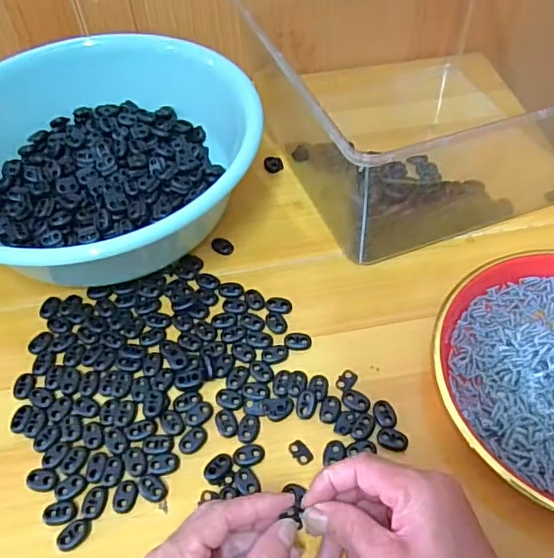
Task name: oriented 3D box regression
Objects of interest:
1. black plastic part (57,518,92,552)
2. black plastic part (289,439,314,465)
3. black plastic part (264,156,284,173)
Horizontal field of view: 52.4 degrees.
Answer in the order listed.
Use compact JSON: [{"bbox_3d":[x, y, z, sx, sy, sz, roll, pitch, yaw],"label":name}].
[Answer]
[{"bbox_3d":[-0.132,0.166,0.366,0.022,0.004,0.014,-39,60,-24],"label":"black plastic part"},{"bbox_3d":[0.017,0.122,0.398,0.012,0.004,0.019,-34,58,-21],"label":"black plastic part"},{"bbox_3d":[-0.003,-0.119,0.579,0.020,0.008,0.021,-1,52,2],"label":"black plastic part"}]

